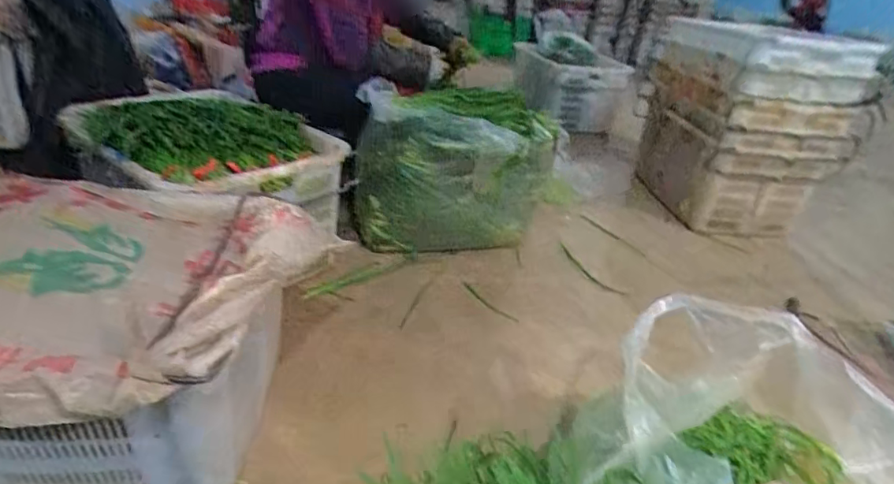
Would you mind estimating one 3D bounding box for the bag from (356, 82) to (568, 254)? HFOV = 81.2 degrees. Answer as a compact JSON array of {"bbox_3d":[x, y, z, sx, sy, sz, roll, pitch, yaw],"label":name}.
[{"bbox_3d":[0.027,-0.199,1.600,0.616,0.475,0.276,-1,31,-12],"label":"bag"}]

